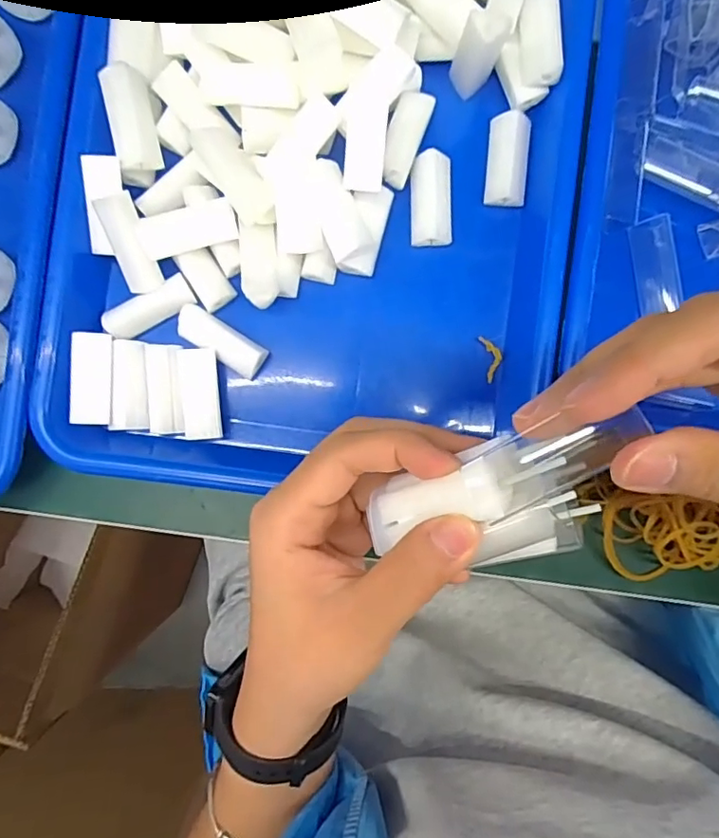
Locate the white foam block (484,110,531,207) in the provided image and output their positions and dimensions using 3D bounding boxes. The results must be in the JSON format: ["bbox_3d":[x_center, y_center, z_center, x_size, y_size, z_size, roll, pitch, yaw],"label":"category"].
[{"bbox_3d":[0.079,-0.137,0.289,0.021,0.013,0.046,5,87,-1],"label":"white foam block"}]

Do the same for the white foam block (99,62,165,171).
[{"bbox_3d":[-0.111,-0.147,0.268,0.020,0.011,0.047,-11,101,-2],"label":"white foam block"}]

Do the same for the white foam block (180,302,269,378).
[{"bbox_3d":[-0.070,-0.040,0.281,0.046,0.012,0.019,33,87,0],"label":"white foam block"}]

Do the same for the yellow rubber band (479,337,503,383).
[{"bbox_3d":[0.071,-0.032,0.290,0.010,0.004,0.025,-13,88,-2],"label":"yellow rubber band"}]

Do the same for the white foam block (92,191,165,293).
[{"bbox_3d":[-0.113,-0.085,0.268,0.017,0.014,0.045,-15,115,-2],"label":"white foam block"}]

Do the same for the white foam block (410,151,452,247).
[{"bbox_3d":[0.038,-0.115,0.288,0.022,0.013,0.046,-1,88,-1],"label":"white foam block"}]

